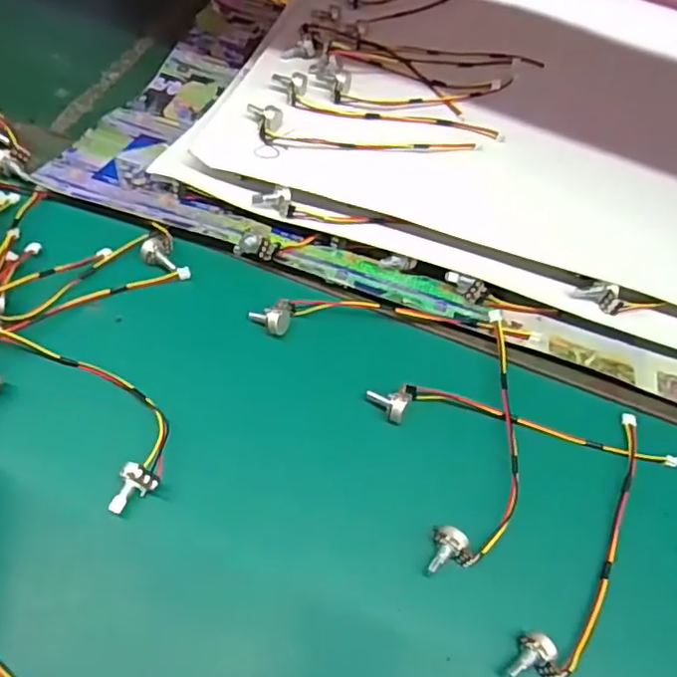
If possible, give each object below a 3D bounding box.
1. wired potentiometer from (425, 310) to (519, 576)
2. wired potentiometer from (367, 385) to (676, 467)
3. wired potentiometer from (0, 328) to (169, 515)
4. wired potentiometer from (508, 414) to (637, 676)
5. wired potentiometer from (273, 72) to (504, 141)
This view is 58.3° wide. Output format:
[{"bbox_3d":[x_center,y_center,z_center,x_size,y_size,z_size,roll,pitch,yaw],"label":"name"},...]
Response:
[{"bbox_3d":[0.086,0.054,0.336,0.037,0.012,0.161,18,60,6],"label":"wired potentiometer"},{"bbox_3d":[0.105,0.047,0.343,0.177,0.011,0.024,10,59,1],"label":"wired potentiometer"},{"bbox_3d":[-0.135,0.032,0.329,0.047,0.020,0.130,-36,69,-23],"label":"wired potentiometer"},{"bbox_3d":[0.136,0.102,0.312,0.028,0.015,0.164,32,62,13],"label":"wired potentiometer"},{"bbox_3d":[0.033,-0.160,0.427,0.166,0.015,0.031,14,59,3],"label":"wired potentiometer"}]

